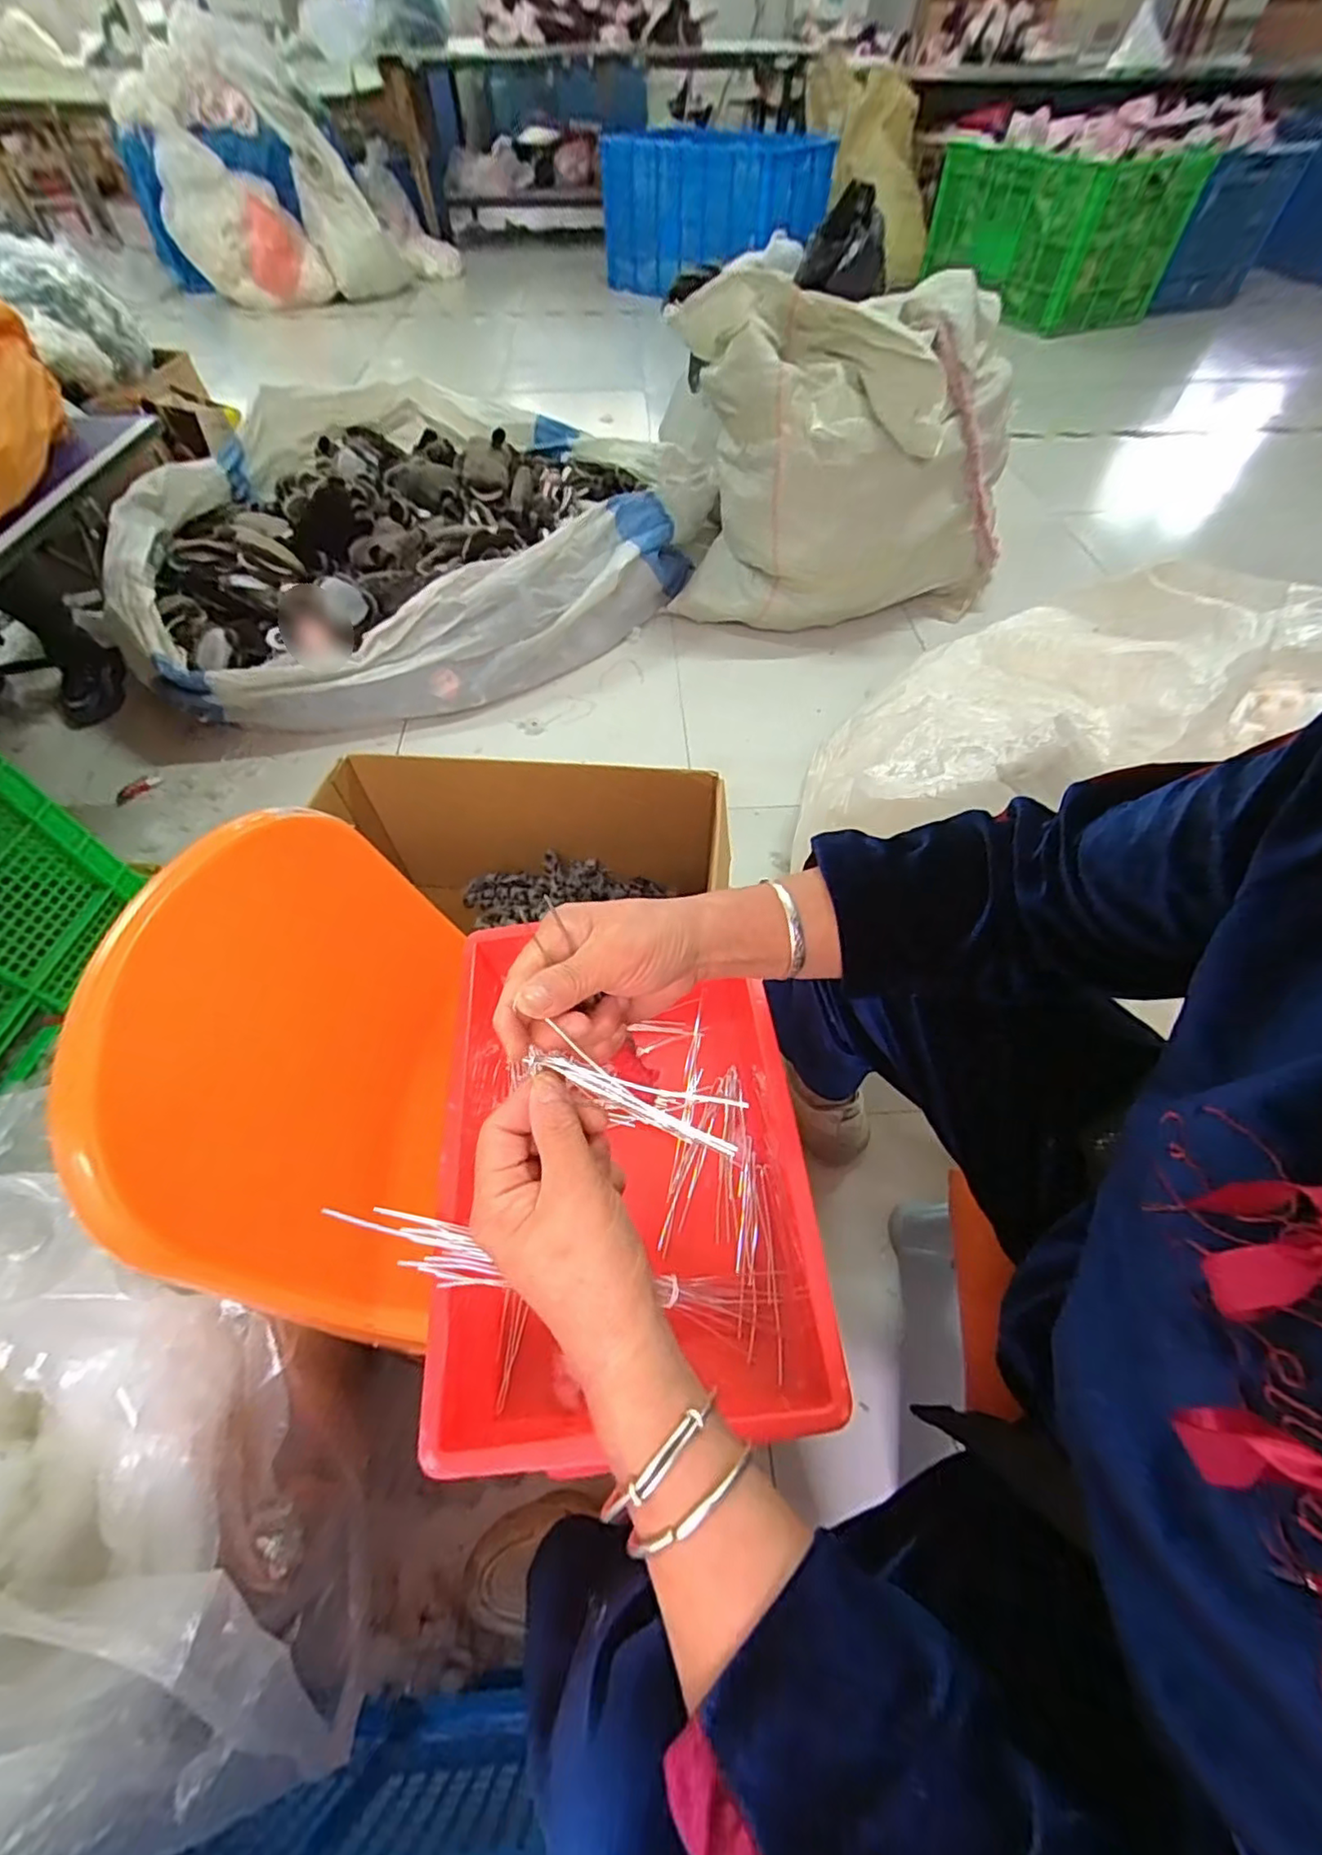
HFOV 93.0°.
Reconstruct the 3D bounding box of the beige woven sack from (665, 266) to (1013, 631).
[{"bbox_3d":[0.430,-0.976,1.381,0.762,0.596,0.308,-8,56,-5],"label":"beige woven sack"}]

